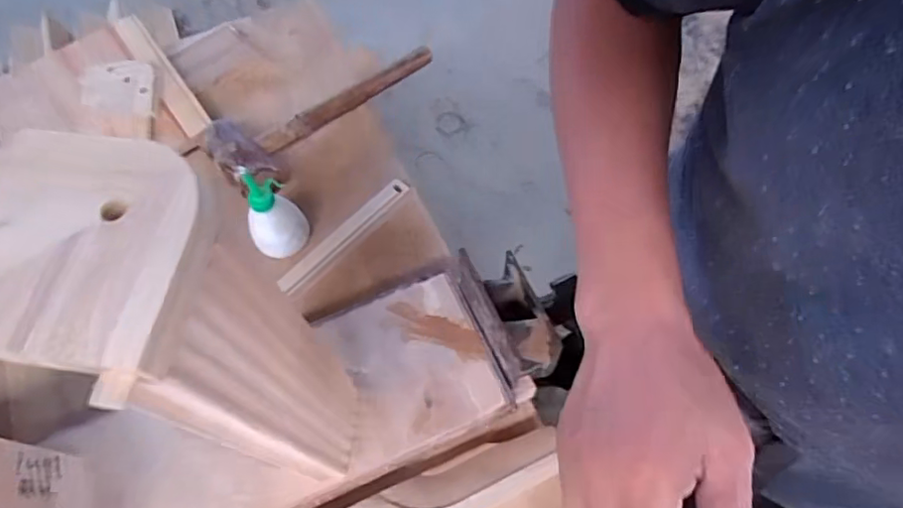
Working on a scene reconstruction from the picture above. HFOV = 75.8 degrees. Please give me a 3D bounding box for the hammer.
[{"bbox_3d":[-0.162,-0.200,0.783,0.338,0.034,0.111,-38,68,-27],"label":"hammer"}]

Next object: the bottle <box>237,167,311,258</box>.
[{"bbox_3d":[-0.202,-0.040,0.660,0.064,0.129,0.051,-32,65,-13],"label":"bottle"}]

